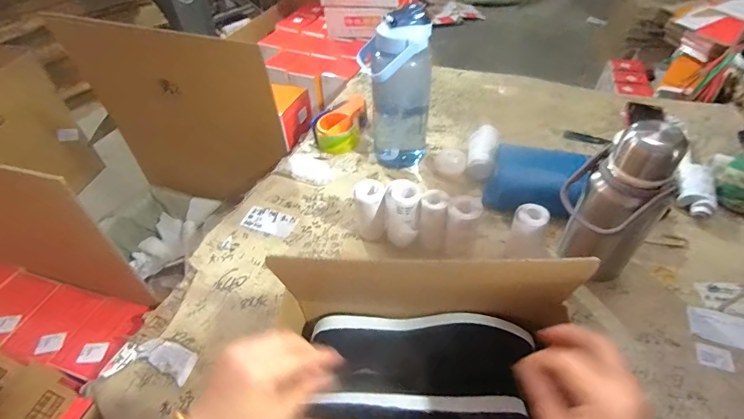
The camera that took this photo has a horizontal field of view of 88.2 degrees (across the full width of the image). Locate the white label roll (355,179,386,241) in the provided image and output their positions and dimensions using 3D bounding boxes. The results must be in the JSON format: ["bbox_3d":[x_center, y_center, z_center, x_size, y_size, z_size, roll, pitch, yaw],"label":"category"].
[{"bbox_3d":[-0.002,0.003,0.646,0.047,0.097,0.063,-6,46,-3],"label":"white label roll"}]

